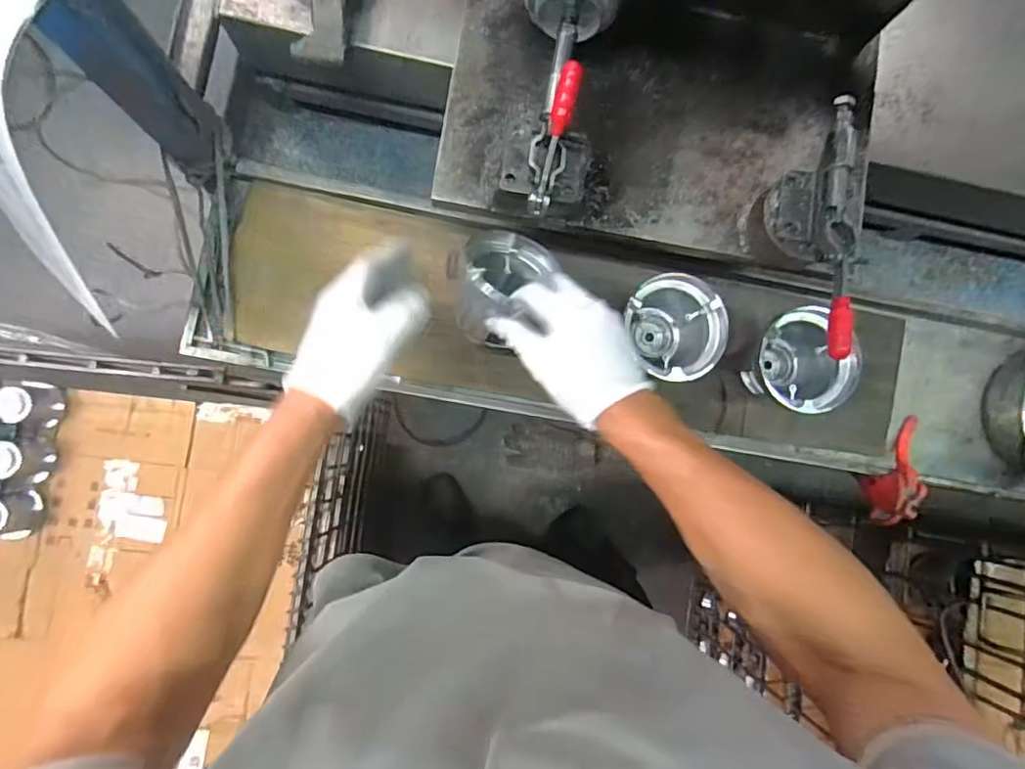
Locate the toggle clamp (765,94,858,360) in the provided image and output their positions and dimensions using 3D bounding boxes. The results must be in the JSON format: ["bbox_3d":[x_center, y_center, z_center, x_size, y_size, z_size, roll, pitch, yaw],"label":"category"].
[{"bbox_3d":[0.210,-0.110,0.389,0.044,0.057,0.185,11,84,-6],"label":"toggle clamp"}]

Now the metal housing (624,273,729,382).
[{"bbox_3d":[0.143,-0.049,0.531,0.084,0.087,0.095,-29,89,-8],"label":"metal housing"}]

